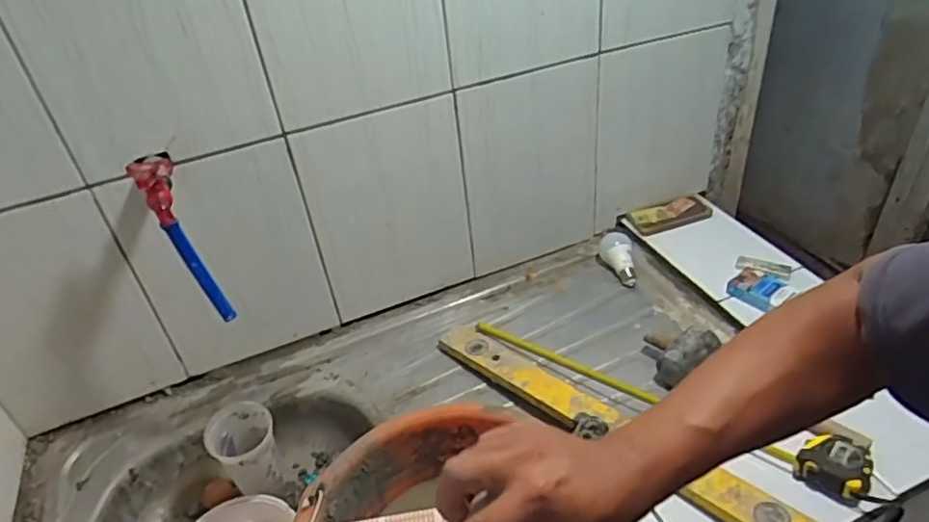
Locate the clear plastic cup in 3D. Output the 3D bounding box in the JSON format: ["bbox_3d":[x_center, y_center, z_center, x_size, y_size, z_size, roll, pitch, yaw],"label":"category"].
[{"bbox_3d":[-0.302,0.275,0.879,0.088,0.123,0.089,-24,42,-21],"label":"clear plastic cup"}]

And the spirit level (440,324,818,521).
[{"bbox_3d":[0.182,0.213,0.831,0.059,0.022,0.571,-38,42,-27],"label":"spirit level"}]

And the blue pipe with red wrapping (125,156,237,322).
[{"bbox_3d":[-0.353,-0.028,0.794,0.055,0.220,0.125,-31,23,-27],"label":"blue pipe with red wrapping"}]

